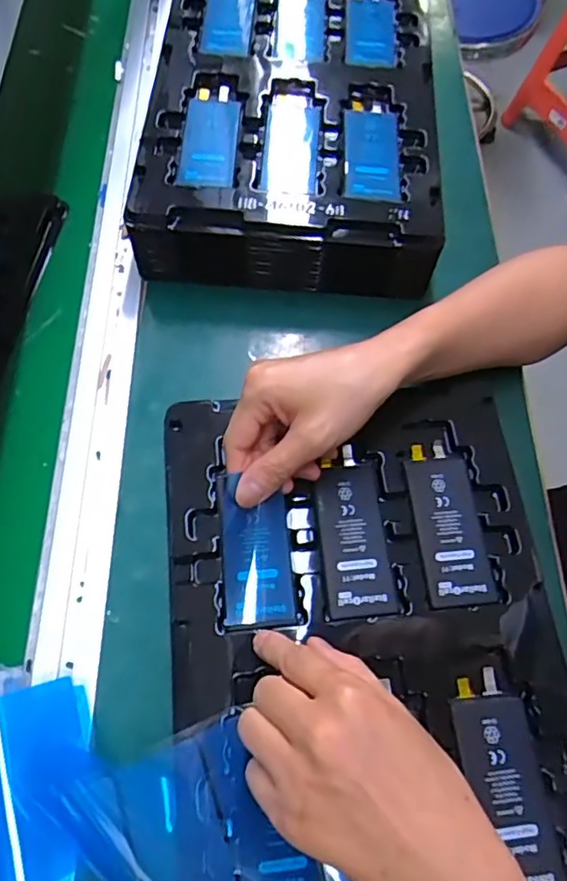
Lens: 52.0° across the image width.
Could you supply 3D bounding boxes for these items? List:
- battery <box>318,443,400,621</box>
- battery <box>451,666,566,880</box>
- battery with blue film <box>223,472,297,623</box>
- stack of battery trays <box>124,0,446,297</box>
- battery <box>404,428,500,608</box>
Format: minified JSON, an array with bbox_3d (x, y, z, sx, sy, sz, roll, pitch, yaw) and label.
[{"bbox_3d":[0.045,0.057,0.372,0.043,0.004,0.107,-2,67,-3],"label":"battery"},{"bbox_3d":[0.122,0.186,0.320,0.040,0.005,0.107,-7,67,-5],"label":"battery"},{"bbox_3d":[-0.016,0.067,0.365,0.042,0.006,0.093,-2,67,-3],"label":"battery with blue film"},{"bbox_3d":[0.009,-0.286,0.518,0.234,0.081,0.326,3,66,-1],"label":"stack of battery trays"},{"bbox_3d":[0.107,0.051,0.378,0.042,0.004,0.108,-5,67,-4],"label":"battery"}]

